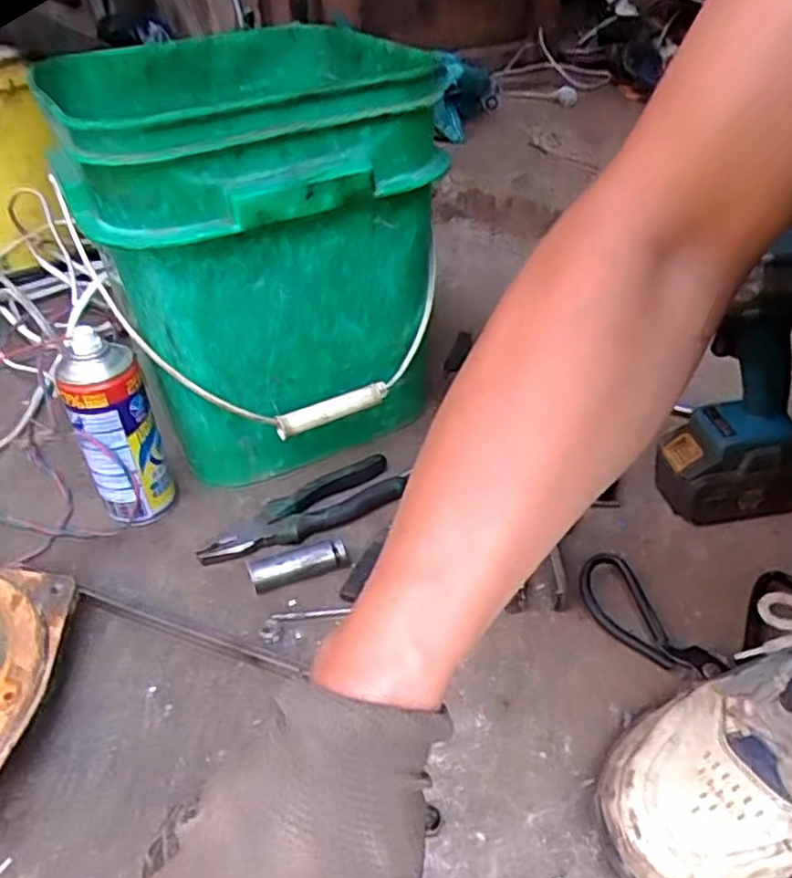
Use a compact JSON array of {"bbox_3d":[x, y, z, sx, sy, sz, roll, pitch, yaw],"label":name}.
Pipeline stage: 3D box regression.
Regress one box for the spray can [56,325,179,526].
[{"bbox_3d":[-0.241,-0.004,0.622,0.065,0.179,0.054,-23,42,-22],"label":"spray can"}]

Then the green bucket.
[{"bbox_3d":[-0.137,-0.185,0.712,0.304,0.337,0.359,-19,40,-18],"label":"green bucket"}]

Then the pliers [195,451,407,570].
[{"bbox_3d":[-0.087,0.067,0.648,0.187,0.028,0.057,-19,40,-18],"label":"pliers"}]

